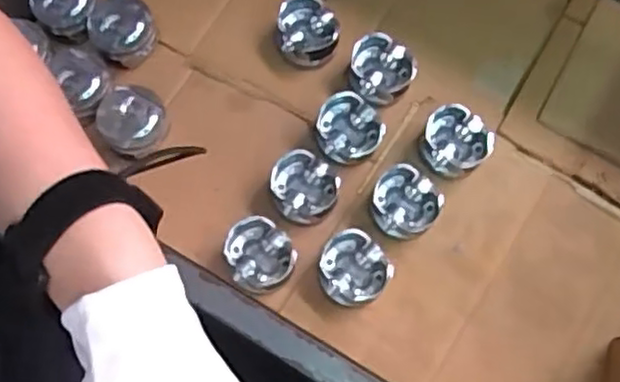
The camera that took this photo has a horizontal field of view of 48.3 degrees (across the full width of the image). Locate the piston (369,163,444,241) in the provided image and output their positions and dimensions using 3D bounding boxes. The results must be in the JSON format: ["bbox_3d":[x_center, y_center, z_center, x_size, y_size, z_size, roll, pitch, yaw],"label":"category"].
[{"bbox_3d":[0.121,0.017,0.874,0.082,0.051,0.084,0,71,-1],"label":"piston"}]

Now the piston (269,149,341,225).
[{"bbox_3d":[-0.005,-0.005,0.877,0.084,0.044,0.080,0,71,-1],"label":"piston"}]

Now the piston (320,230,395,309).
[{"bbox_3d":[0.052,0.099,0.845,0.081,0.046,0.083,0,71,-1],"label":"piston"}]

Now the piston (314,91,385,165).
[{"bbox_3d":[0.051,-0.081,0.904,0.087,0.042,0.085,-3,71,-2],"label":"piston"}]

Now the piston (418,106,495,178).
[{"bbox_3d":[0.189,-0.062,0.895,0.085,0.056,0.082,0,71,-1],"label":"piston"}]

